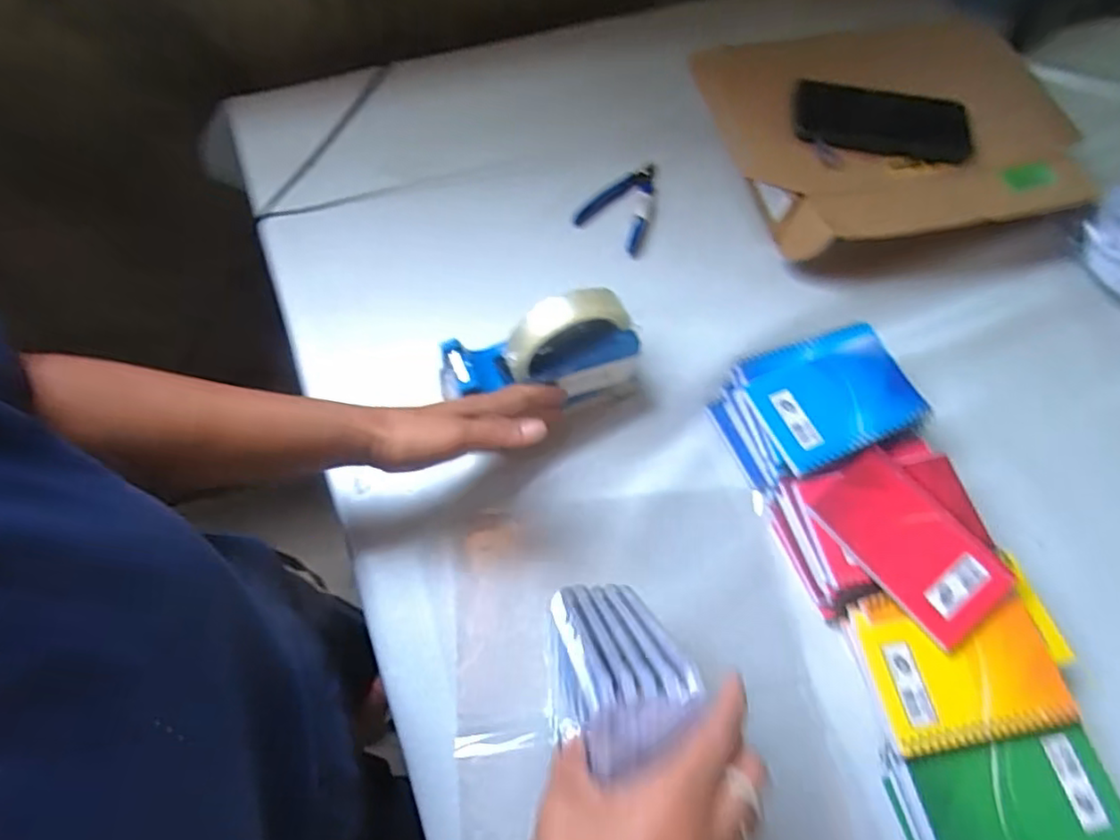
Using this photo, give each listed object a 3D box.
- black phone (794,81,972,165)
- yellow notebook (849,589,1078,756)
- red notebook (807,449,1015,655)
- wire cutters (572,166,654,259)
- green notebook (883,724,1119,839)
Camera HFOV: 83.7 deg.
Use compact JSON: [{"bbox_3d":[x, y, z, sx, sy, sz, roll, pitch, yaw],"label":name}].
[{"bbox_3d":[0.322,-0.298,0.618,0.170,0.008,0.080,6,65,1],"label":"black phone"},{"bbox_3d":[0.276,0.169,0.432,0.130,0.009,0.096,-7,65,-5],"label":"yellow notebook"},{"bbox_3d":[0.258,0.090,0.460,0.078,0.009,0.131,-35,70,-17],"label":"red notebook"},{"bbox_3d":[0.070,-0.224,0.642,0.070,0.013,0.105,28,68,9],"label":"wire cutters"},{"bbox_3d":[0.293,0.256,0.406,0.133,0.016,0.086,-10,66,-3],"label":"green notebook"}]

